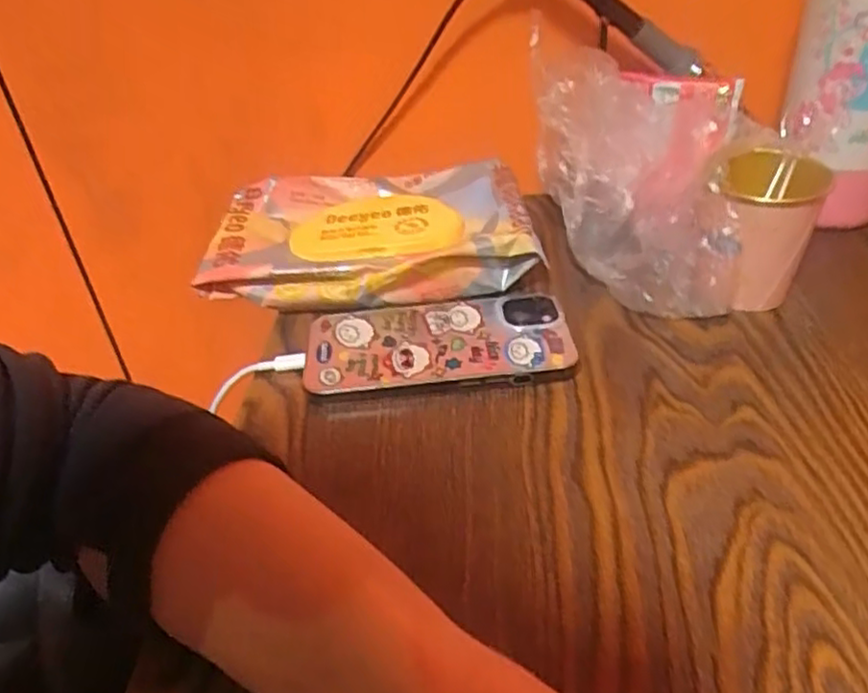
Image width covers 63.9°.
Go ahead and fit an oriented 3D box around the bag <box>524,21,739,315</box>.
[{"bbox_3d":[0.119,-0.100,0.426,0.122,0.126,0.135,5,38,17],"label":"bag"}]

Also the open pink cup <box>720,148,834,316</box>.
[{"bbox_3d":[0.184,-0.063,0.394,0.059,0.082,0.063,8,39,20],"label":"open pink cup"}]

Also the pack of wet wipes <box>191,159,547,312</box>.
[{"bbox_3d":[-0.036,-0.074,0.466,0.213,0.044,0.138,4,37,15],"label":"pack of wet wipes"}]

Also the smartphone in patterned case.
[{"bbox_3d":[0.001,-0.001,0.396,0.146,0.016,0.074,-5,36,3],"label":"smartphone in patterned case"}]

